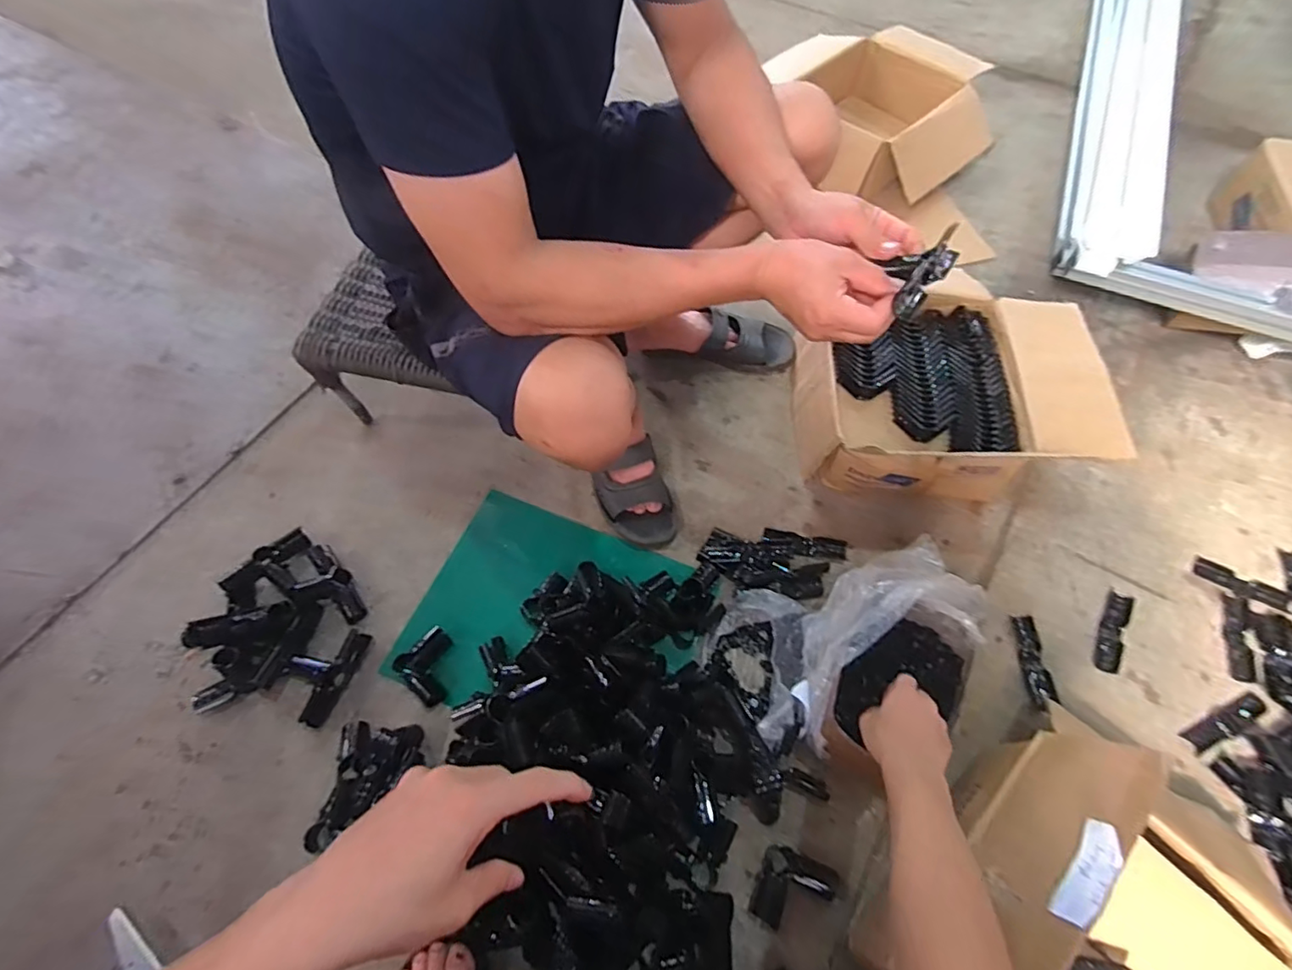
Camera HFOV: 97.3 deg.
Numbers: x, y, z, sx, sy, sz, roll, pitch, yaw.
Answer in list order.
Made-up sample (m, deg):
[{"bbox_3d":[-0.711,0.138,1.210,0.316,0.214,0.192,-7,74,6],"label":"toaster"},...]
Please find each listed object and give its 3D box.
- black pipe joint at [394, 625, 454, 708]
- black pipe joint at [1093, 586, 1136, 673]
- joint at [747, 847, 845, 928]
[{"bbox_3d":[-0.298,0.254,0.800,0.085,0.036,0.082,38,68,18],"label":"black pipe joint"},{"bbox_3d":[0.687,0.214,0.834,0.035,0.014,0.130,27,65,13],"label":"black pipe joint"},{"bbox_3d":[0.179,0.483,0.671,0.089,0.030,0.081,22,64,11],"label":"joint"}]

